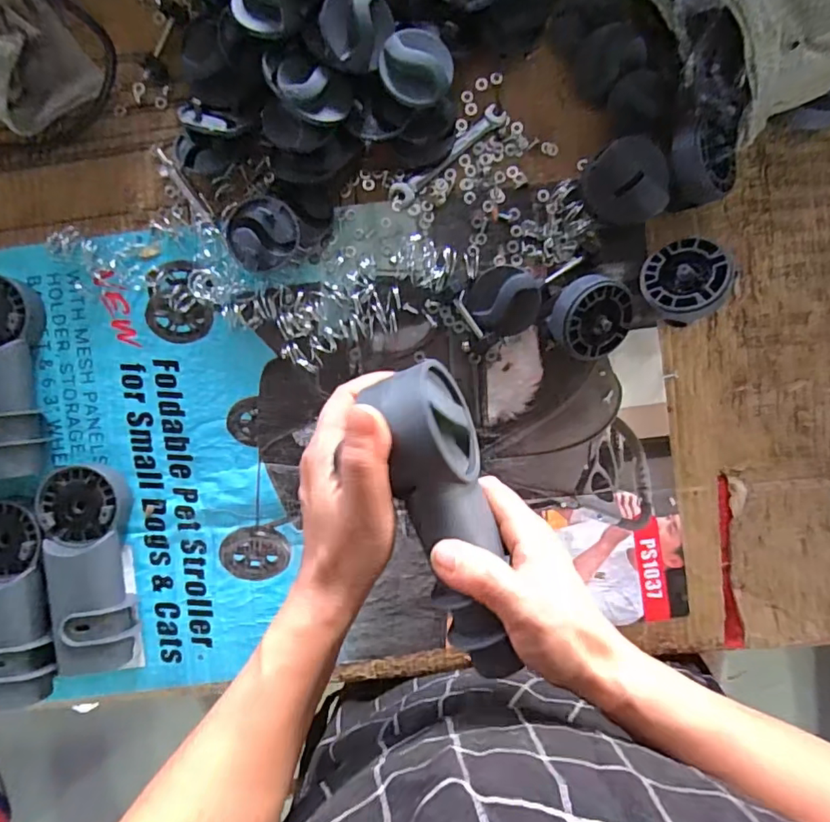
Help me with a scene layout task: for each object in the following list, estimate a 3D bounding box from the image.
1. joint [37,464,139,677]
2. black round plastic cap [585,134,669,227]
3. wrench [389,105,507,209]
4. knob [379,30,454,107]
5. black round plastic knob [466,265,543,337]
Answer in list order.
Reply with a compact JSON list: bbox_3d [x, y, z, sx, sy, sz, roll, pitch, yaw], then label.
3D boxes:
[{"bbox_3d":[-0.267,0.128,0.442,0.060,0.041,0.163,-5,91,-1],"label":"joint"},{"bbox_3d":[0.167,-0.180,0.431,0.061,0.008,0.064,13,128,16],"label":"black round plastic cap"},{"bbox_3d":[0.027,-0.214,0.457,0.117,0.004,0.020,-41,91,0],"label":"wrench"},{"bbox_3d":[0.002,-0.263,0.414,0.054,0.014,0.054,0,93,-2],"label":"knob"},{"bbox_3d":[0.074,-0.092,0.447,0.054,0.028,0.057,0,91,-1],"label":"black round plastic knob"}]

